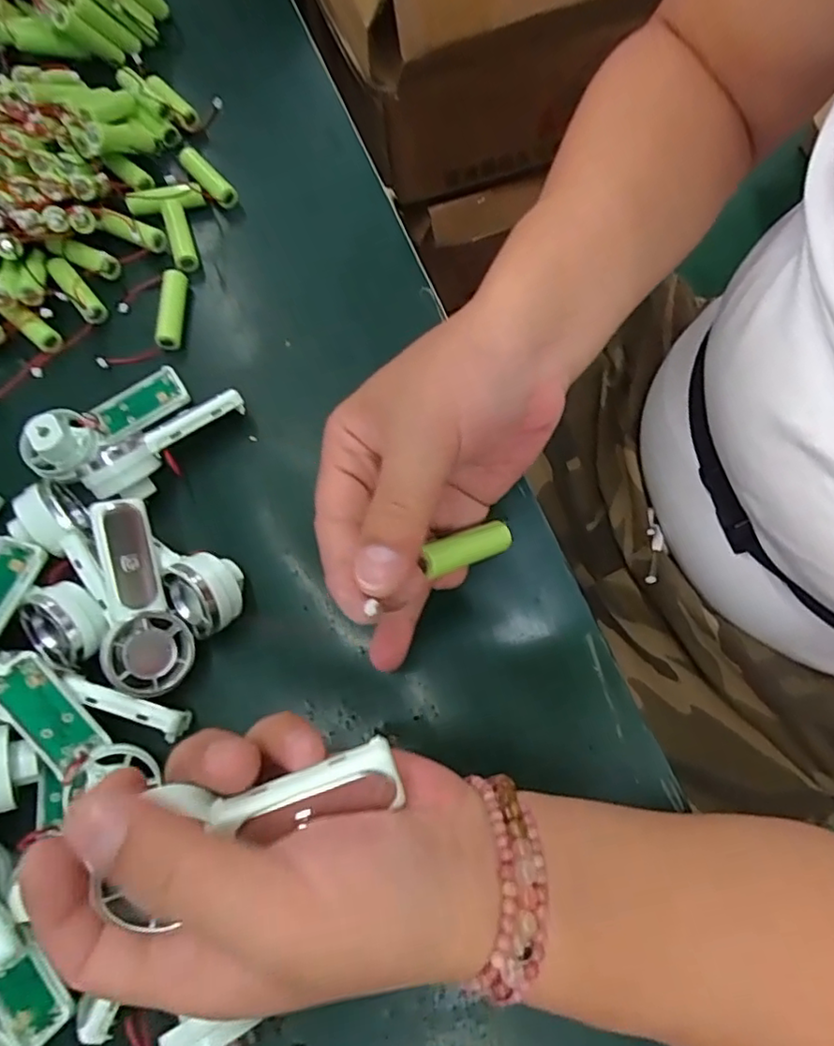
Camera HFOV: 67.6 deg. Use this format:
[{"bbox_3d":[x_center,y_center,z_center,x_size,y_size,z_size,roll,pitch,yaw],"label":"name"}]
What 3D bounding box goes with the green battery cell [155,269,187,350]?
[{"bbox_3d":[-0.153,-0.133,0.388,0.014,0.014,0.050,-3,69,2],"label":"green battery cell"}]

